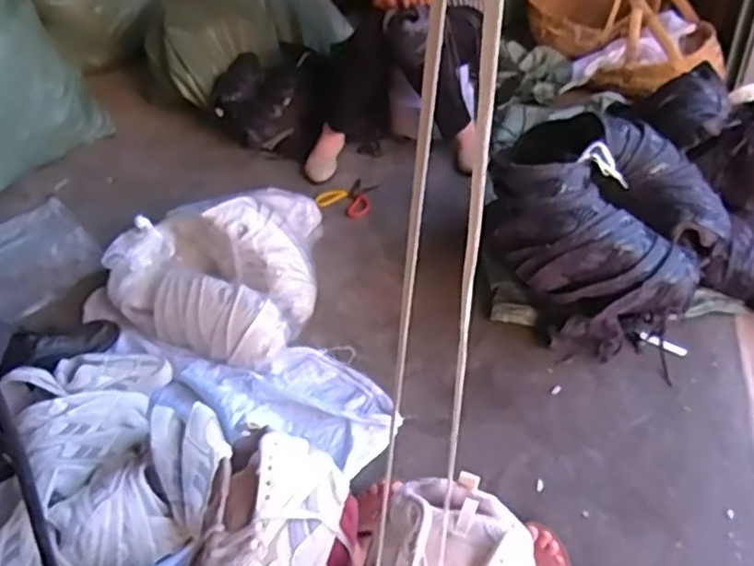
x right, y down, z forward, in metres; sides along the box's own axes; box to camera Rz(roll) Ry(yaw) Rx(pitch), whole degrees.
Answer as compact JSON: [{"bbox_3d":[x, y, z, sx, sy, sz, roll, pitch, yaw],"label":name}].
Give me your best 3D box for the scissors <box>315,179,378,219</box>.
[{"bbox_3d":[-0.068,-0.232,1.738,0.130,0.016,0.169,18,45,21],"label":"scissors"}]

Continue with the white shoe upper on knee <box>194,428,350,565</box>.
[{"bbox_3d":[-0.091,0.203,0.539,0.112,0.064,0.210,1,39,7],"label":"white shoe upper on knee"}]

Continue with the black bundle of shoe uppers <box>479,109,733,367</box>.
[{"bbox_3d":[0.426,-0.075,1.278,0.406,0.358,0.296,11,41,18],"label":"black bundle of shoe uppers"}]

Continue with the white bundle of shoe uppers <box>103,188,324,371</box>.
[{"bbox_3d":[-0.291,-0.067,1.408,0.364,0.207,0.439,14,43,22],"label":"white bundle of shoe uppers"}]

